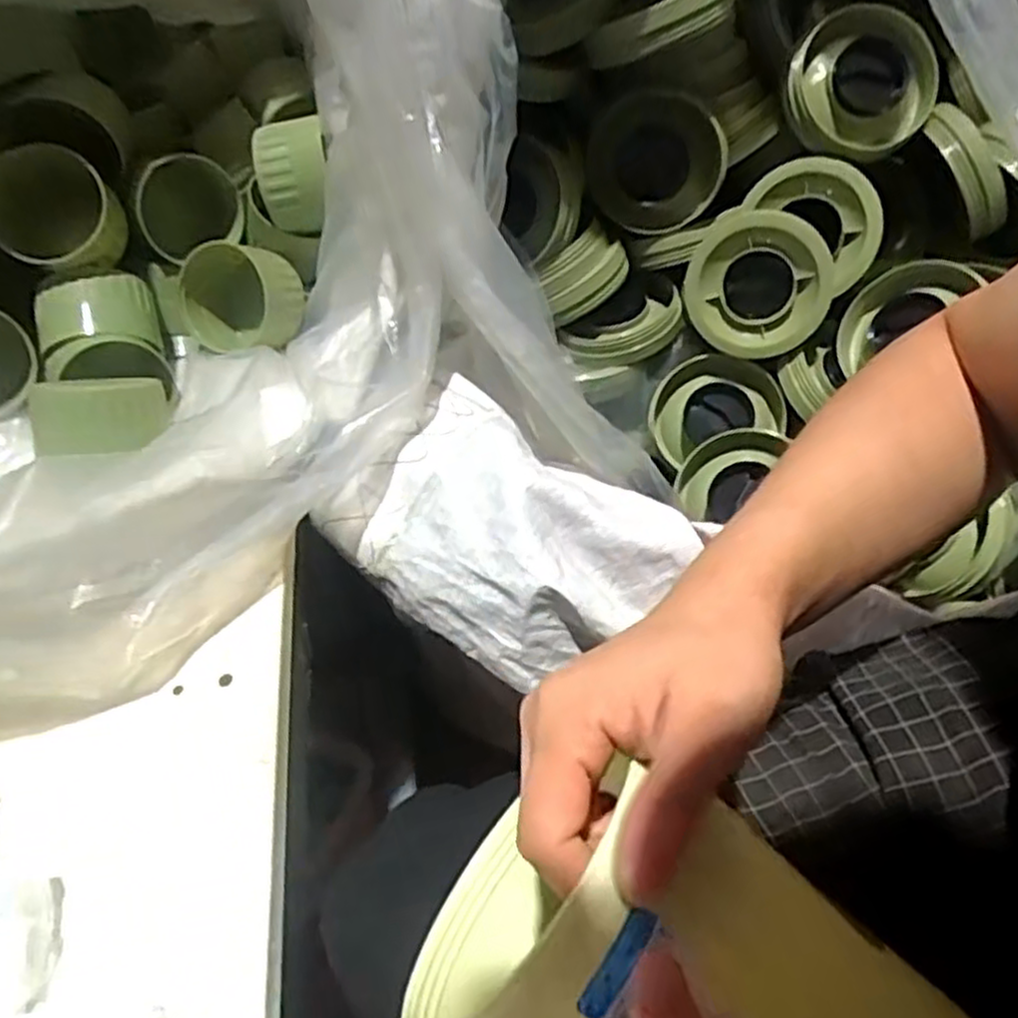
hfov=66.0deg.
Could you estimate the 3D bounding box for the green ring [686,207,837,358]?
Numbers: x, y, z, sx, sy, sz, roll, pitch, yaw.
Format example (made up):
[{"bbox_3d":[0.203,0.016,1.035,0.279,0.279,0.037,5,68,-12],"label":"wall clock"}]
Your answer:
[{"bbox_3d":[0.244,-0.222,0.766,0.136,0.137,0.026,-22,6,15],"label":"green ring"}]

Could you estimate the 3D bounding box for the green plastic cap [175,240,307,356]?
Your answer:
[{"bbox_3d":[-0.247,-0.193,0.722,0.112,0.093,0.076,-22,49,-10],"label":"green plastic cap"}]

